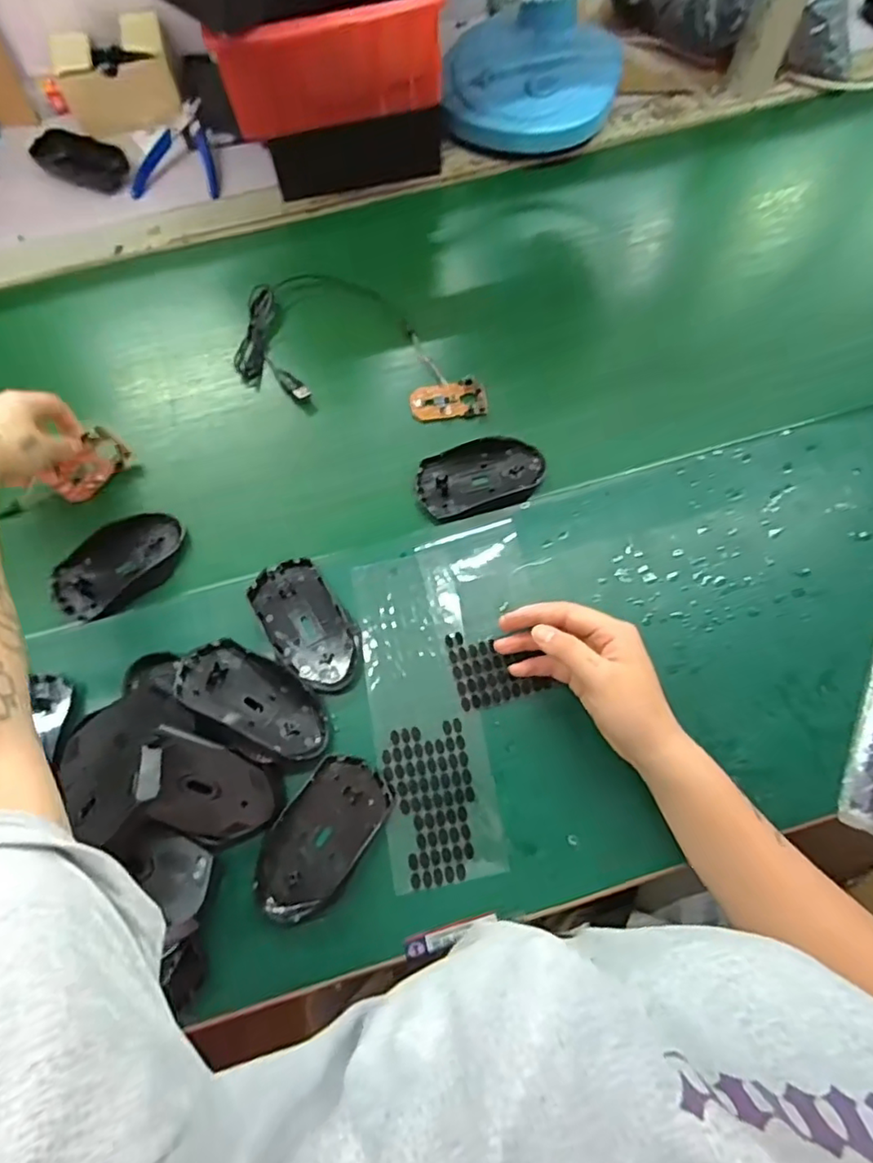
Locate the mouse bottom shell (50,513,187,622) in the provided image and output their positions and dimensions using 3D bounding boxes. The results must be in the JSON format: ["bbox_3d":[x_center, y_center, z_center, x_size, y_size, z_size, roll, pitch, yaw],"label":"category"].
[{"bbox_3d":[-0.270,-0.018,0.500,0.111,0.016,0.074,-40,72,-14],"label":"mouse bottom shell"}]

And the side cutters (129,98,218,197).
[{"bbox_3d":[-0.302,-0.481,0.660,0.095,0.028,0.115,-14,68,-4],"label":"side cutters"}]

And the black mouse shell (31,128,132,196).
[{"bbox_3d":[-0.404,-0.478,0.666,0.113,0.021,0.054,18,70,9],"label":"black mouse shell"}]

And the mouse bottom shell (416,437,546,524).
[{"bbox_3d":[0.039,-0.093,0.520,0.110,0.015,0.063,-15,68,-4],"label":"mouse bottom shell"}]

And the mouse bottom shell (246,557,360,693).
[{"bbox_3d":[-0.102,0.033,0.467,0.058,0.009,0.112,-33,71,-11],"label":"mouse bottom shell"}]

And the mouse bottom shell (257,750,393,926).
[{"bbox_3d":[-0.083,0.179,0.415,0.061,0.009,0.111,33,73,14],"label":"mouse bottom shell"}]

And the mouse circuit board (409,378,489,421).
[{"bbox_3d":[0.011,-0.170,0.545,0.070,0.009,0.035,-6,68,-1],"label":"mouse circuit board"}]

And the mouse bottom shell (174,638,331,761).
[{"bbox_3d":[-0.131,0.085,0.430,0.115,0.012,0.059,31,52,-5],"label":"mouse bottom shell"}]

